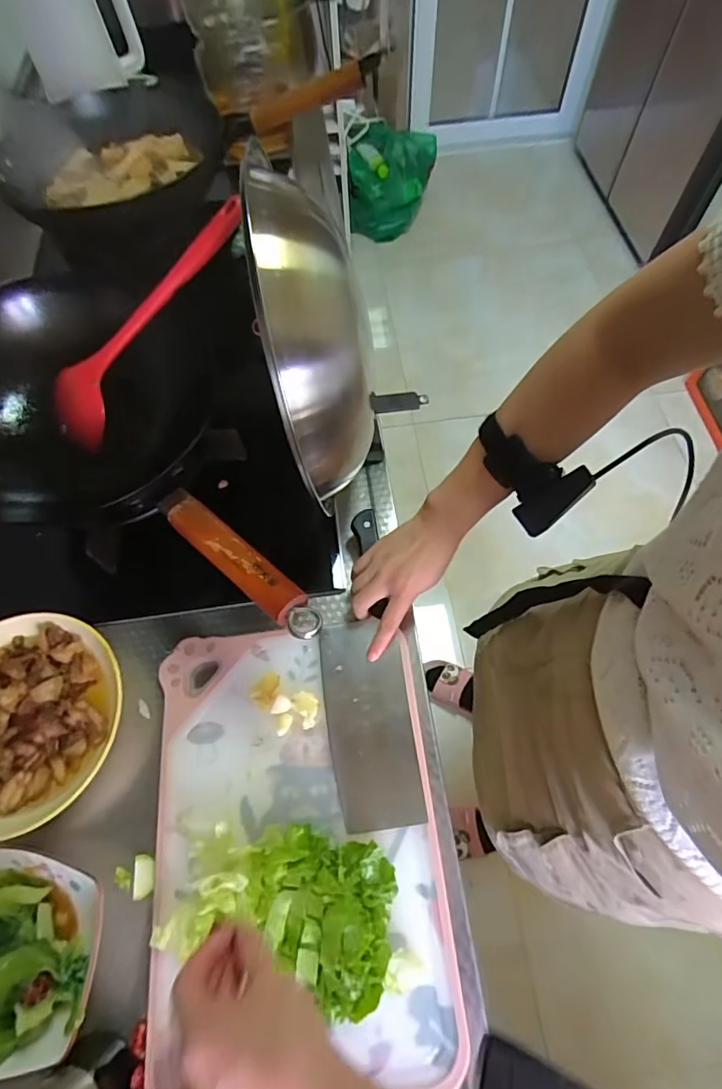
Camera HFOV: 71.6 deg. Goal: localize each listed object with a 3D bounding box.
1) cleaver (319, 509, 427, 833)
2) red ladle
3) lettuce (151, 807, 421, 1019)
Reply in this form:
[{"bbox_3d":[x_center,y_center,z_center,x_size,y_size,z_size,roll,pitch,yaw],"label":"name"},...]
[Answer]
[{"bbox_3d":[0.002,0.113,0.504,0.081,0.014,0.301,-7,68,0],"label":"cleaver"},{"bbox_3d":[-0.230,-0.241,0.541,0.055,0.049,0.308,44,95,20],"label":"red ladle"},{"bbox_3d":[-0.057,0.293,0.407,0.207,0.039,0.108,12,66,8],"label":"lettuce"}]

